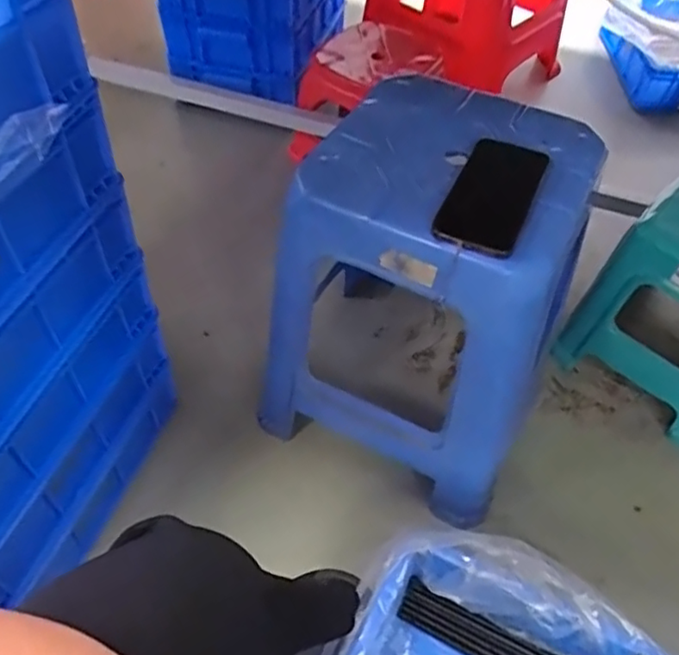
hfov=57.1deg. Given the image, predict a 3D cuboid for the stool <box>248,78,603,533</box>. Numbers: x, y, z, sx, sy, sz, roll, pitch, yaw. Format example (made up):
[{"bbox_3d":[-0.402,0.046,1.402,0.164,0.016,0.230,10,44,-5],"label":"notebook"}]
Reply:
[{"bbox_3d":[0.104,-0.025,0.777,0.308,0.423,0.294,23,54,15],"label":"stool"}]

